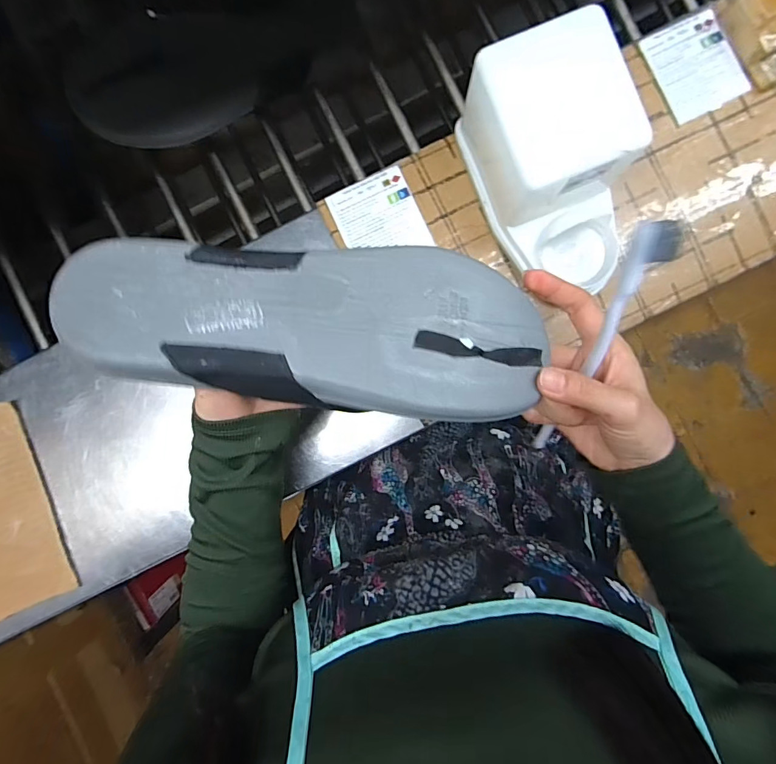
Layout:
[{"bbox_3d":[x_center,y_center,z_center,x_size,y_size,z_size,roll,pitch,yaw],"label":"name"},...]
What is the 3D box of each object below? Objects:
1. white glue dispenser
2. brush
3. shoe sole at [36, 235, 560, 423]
[{"bbox_3d":[0.136,-0.167,0.358,0.099,0.107,0.170,-20,89,3],"label":"white glue dispenser"},{"bbox_3d":[0.128,-0.016,0.276,0.019,0.008,0.171,12,132,3],"label":"brush"},{"bbox_3d":[-0.037,-0.033,0.248,0.258,0.014,0.094,5,87,-8],"label":"shoe sole"}]

